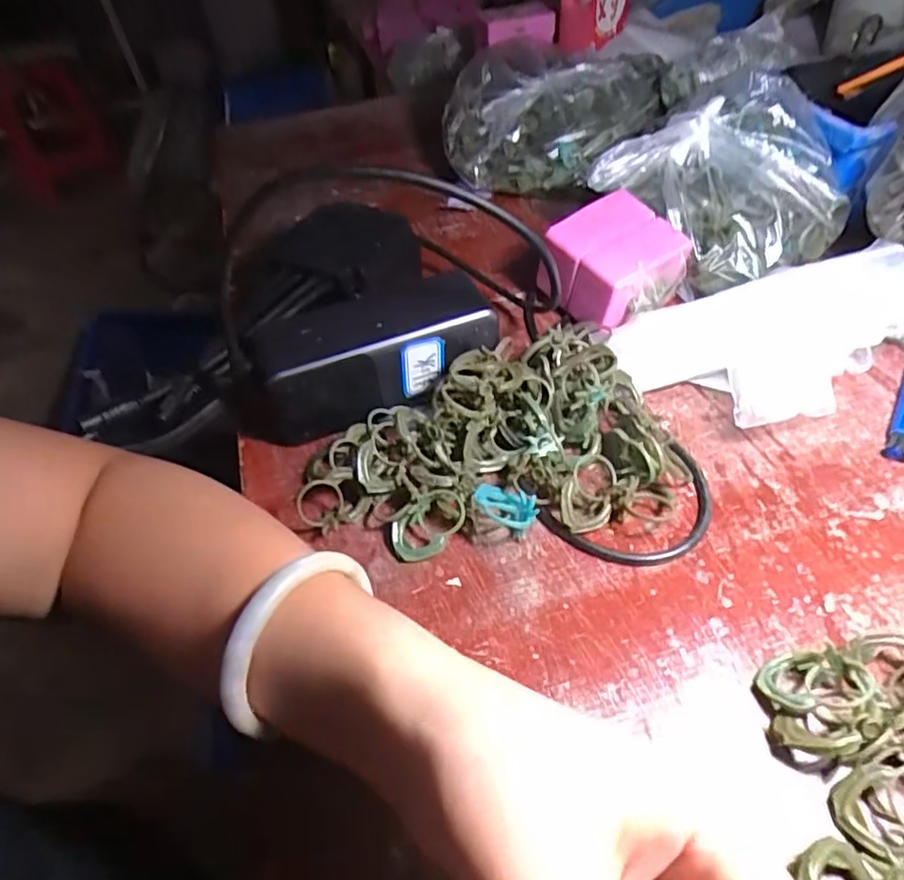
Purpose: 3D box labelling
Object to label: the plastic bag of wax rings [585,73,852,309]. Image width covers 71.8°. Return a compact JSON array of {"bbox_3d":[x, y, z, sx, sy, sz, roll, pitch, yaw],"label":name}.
[{"bbox_3d":[0.180,-0.161,0.400,0.136,0.079,0.111,-21,50,-12],"label":"plastic bag of wax rings"}]

